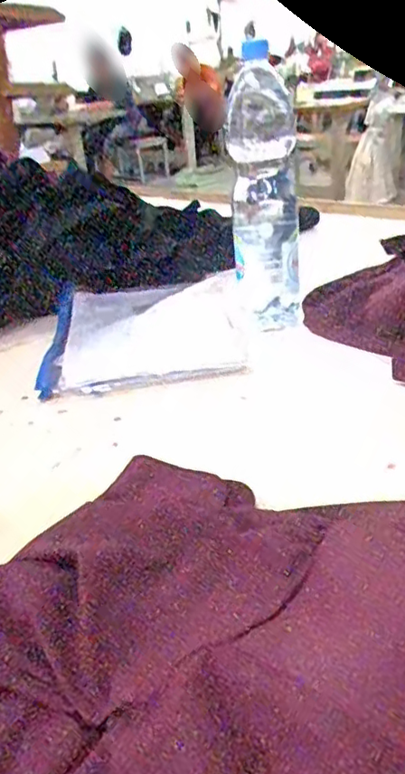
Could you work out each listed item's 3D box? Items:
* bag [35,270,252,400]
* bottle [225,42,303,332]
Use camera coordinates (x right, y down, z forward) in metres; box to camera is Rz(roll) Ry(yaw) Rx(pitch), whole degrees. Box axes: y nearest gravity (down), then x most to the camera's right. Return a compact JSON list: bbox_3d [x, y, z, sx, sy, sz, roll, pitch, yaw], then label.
[{"bbox_3d":[-0.068,-0.082,0.844,0.267,0.028,0.323,-7,29,-1],"label":"bag"},{"bbox_3d":[0.078,-0.230,0.784,0.085,0.312,0.070,-3,29,6],"label":"bottle"}]

